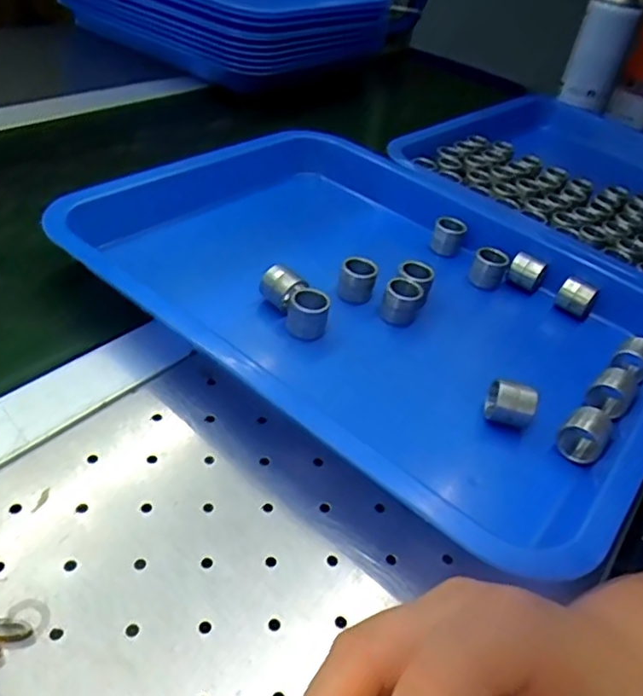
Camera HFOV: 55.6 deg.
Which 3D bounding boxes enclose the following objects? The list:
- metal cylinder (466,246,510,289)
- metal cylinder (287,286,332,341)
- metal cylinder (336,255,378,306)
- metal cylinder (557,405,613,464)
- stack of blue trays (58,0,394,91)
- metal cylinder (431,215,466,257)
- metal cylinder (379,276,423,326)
[{"bbox_3d":[0.129,-0.062,0.473,0.026,0.025,0.025,26,42,17],"label":"metal cylinder"},{"bbox_3d":[-0.008,-0.023,0.392,0.024,0.022,0.028,9,40,-4],"label":"metal cylinder"},{"bbox_3d":[0.025,-0.047,0.434,0.025,0.028,0.024,12,40,0],"label":"metal cylinder"},{"bbox_3d":[0.149,0.049,0.345,0.024,0.029,0.020,32,43,22],"label":"metal cylinder"},{"bbox_3d":[-0.133,-0.466,0.847,0.369,0.113,0.307,31,43,22],"label":"stack of blue trays"},{"bbox_3d":[0.105,-0.094,0.503,0.025,0.022,0.029,18,40,8],"label":"metal cylinder"},{"bbox_3d":[0.054,-0.031,0.419,0.025,0.025,0.027,15,40,4],"label":"metal cylinder"}]

